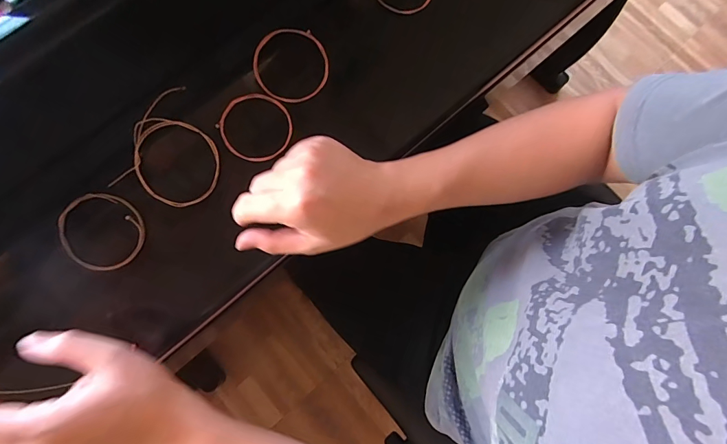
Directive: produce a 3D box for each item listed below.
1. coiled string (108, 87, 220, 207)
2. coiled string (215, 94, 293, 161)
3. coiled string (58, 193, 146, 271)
[{"bbox_3d":[-0.166,-0.066,0.348,0.080,0.009,0.100,22,89,-8],"label":"coiled string"},{"bbox_3d":[-0.101,-0.089,0.364,0.065,0.004,0.064,0,87,-9],"label":"coiled string"},{"bbox_3d":[-0.231,0.009,0.338,0.072,0.010,0.067,0,93,-5],"label":"coiled string"}]

